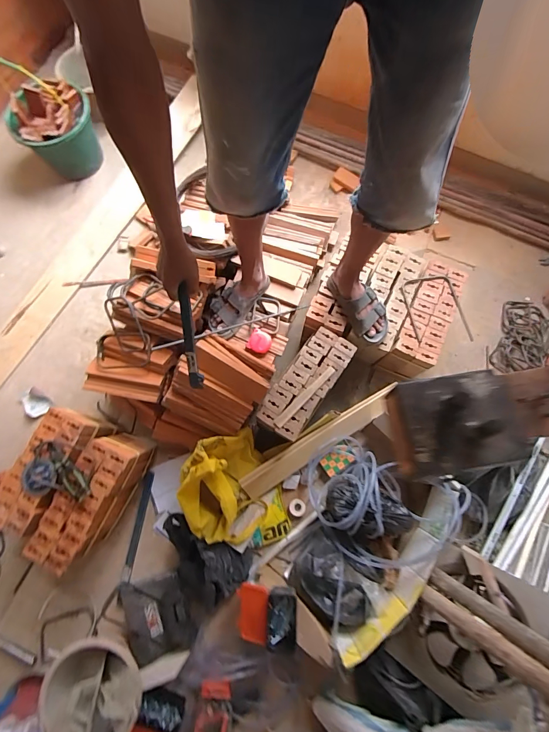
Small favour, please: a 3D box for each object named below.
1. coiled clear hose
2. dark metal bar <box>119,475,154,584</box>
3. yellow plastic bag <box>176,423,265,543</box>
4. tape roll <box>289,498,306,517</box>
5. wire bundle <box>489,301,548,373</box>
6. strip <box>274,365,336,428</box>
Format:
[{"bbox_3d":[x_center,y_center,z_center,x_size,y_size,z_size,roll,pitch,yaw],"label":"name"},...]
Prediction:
[{"bbox_3d":[0.288,0.407,1.037,0.398,0.235,0.304,29,77,7],"label":"coiled clear hose"},{"bbox_3d":[-0.452,0.529,1.157,0.027,0.019,0.332,8,76,2],"label":"dark metal bar"},{"bbox_3d":[-0.161,0.368,1.040,0.241,0.191,0.325,-5,75,-1],"label":"yellow plastic bag"},{"bbox_3d":[0.077,0.473,1.163,0.054,0.011,0.053,0,75,0],"label":"tape roll"},{"bbox_3d":[0.940,-0.109,1.305,0.178,0.043,0.291,20,76,5],"label":"wire bundle"},{"bbox_3d":[0.089,0.088,1.034,0.031,0.008,0.240,43,79,10],"label":"strip"}]

